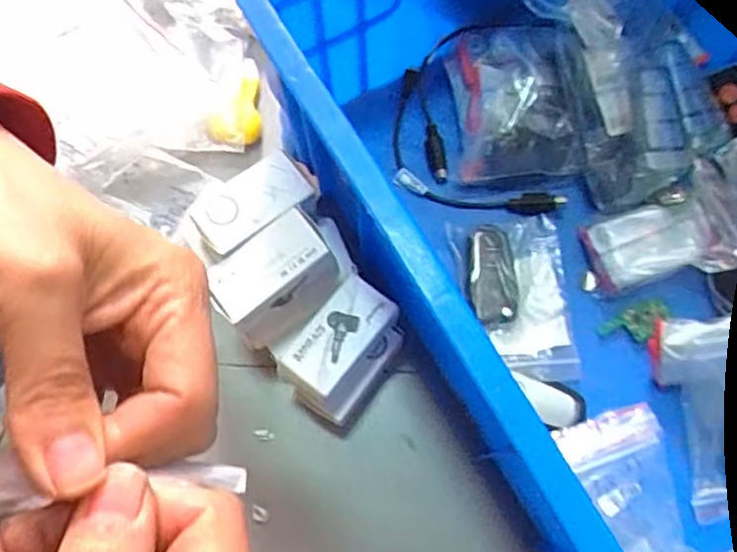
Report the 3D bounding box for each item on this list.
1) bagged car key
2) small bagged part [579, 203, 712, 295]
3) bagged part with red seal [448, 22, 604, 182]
[{"bbox_3d":[0.096,0.015,0.427,0.074,0.013,0.110,-4,73,1],"label":"bagged car key"},{"bbox_3d":[0.187,-0.023,0.430,0.073,0.015,0.048,-19,73,-4],"label":"small bagged part"},{"bbox_3d":[0.105,-0.128,0.455,0.090,0.042,0.119,-7,73,0],"label":"bagged part with red seal"}]

